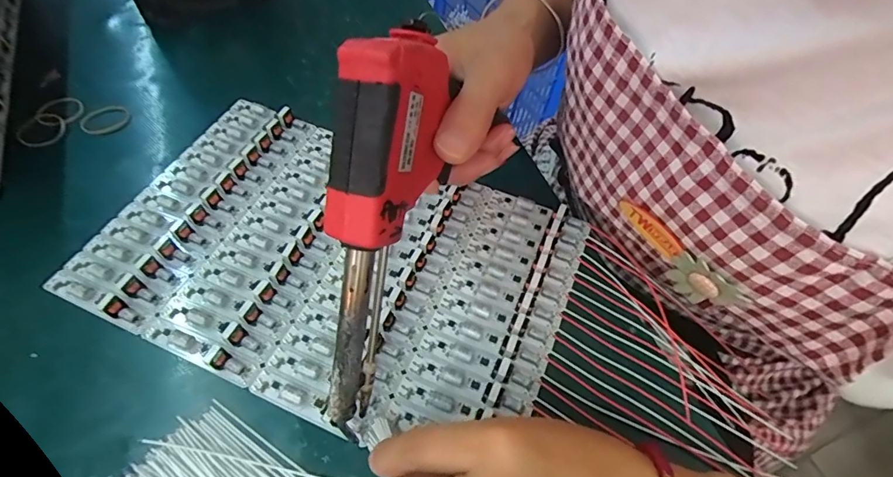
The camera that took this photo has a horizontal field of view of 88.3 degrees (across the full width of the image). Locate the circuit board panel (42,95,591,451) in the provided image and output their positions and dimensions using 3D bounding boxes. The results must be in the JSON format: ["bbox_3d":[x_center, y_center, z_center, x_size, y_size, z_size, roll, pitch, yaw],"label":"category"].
[{"bbox_3d":[-0.074,0.010,0.302,0.295,0.014,0.186,20,58,10],"label":"circuit board panel"}]

